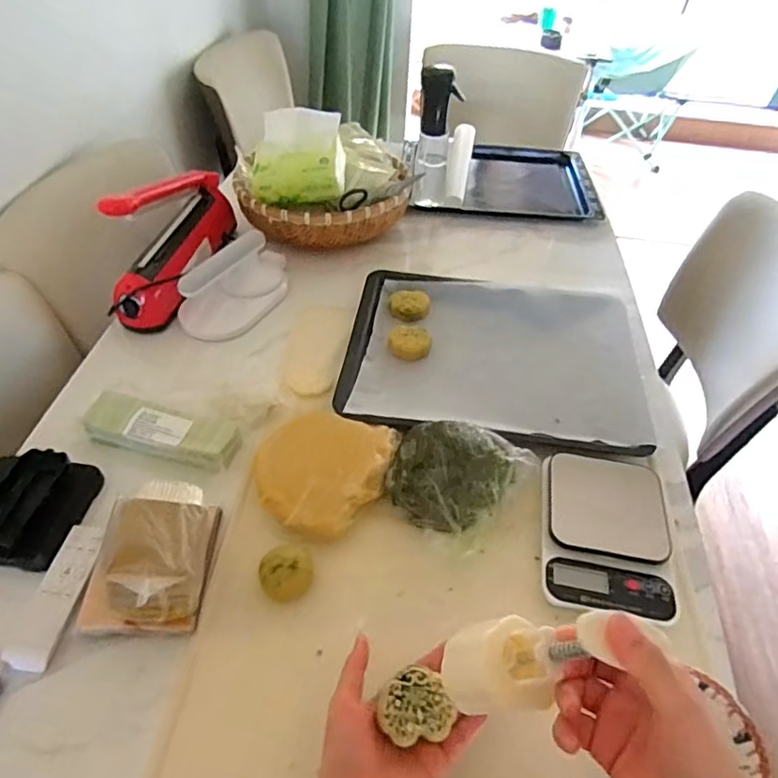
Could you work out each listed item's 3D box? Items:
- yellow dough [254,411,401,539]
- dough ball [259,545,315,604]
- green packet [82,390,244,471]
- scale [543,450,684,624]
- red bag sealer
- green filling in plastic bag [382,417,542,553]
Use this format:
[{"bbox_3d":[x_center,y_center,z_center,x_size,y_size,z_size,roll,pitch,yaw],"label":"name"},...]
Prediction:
[{"bbox_3d":[-0.075,0.086,0.632,0.144,0.029,0.154,2,46,-2],"label":"yellow dough"},{"bbox_3d":[-0.100,0.179,0.558,0.052,0.032,0.048,2,46,-2],"label":"dough ball"},{"bbox_3d":[-0.264,0.050,0.656,0.177,0.025,0.064,11,47,6],"label":"green packet"},{"bbox_3d":[0.227,0.146,0.589,0.128,0.029,0.165,9,46,4],"label":"scale"},{"bbox_3d":[-0.317,-0.243,0.856,0.075,0.181,0.310,12,47,8],"label":"red bag sealer"},{"bbox_3d":[0.069,0.085,0.617,0.129,0.069,0.137,33,53,25],"label":"green filling in plastic bag"}]

